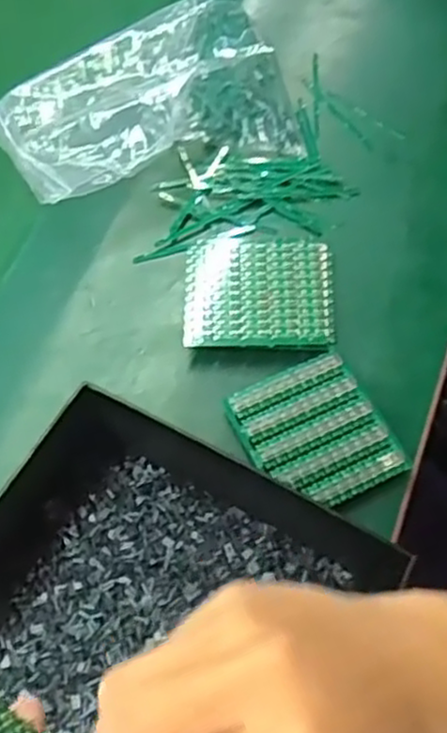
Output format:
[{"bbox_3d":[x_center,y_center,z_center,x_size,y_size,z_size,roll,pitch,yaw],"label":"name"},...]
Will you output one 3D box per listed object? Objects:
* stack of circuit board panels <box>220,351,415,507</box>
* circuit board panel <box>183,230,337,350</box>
[{"bbox_3d":[0.054,0.042,0.441,0.080,0.014,0.086,-24,65,-10],"label":"stack of circuit board panels"},{"bbox_3d":[0.023,-0.053,0.488,0.095,0.018,0.095,1,63,3],"label":"circuit board panel"}]

